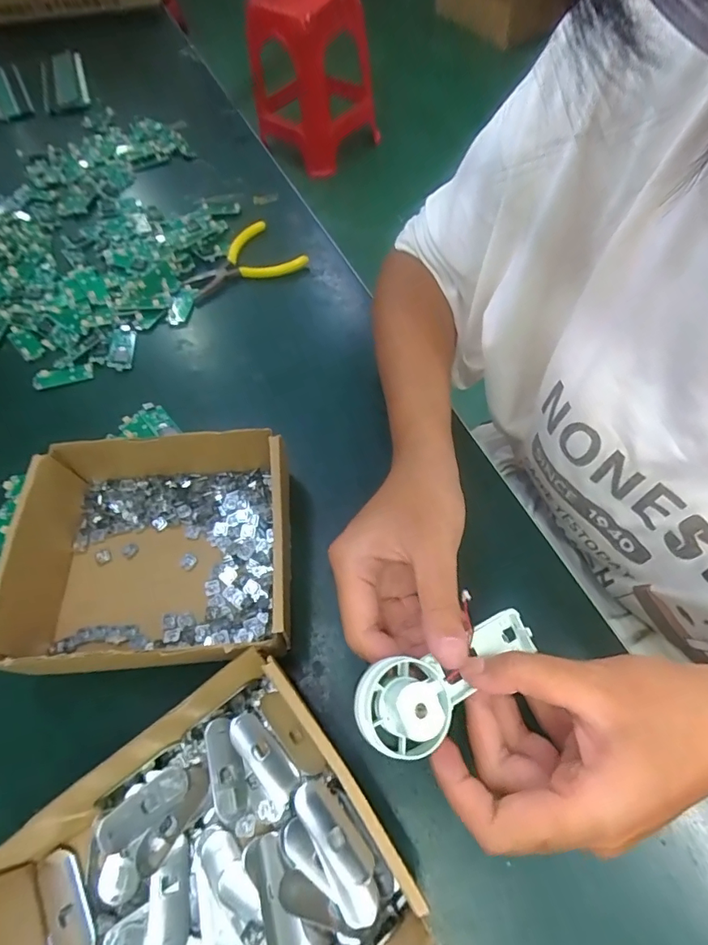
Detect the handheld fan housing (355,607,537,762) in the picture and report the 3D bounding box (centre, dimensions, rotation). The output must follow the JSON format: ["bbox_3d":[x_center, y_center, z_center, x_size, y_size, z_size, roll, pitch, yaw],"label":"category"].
[{"bbox_3d":[0.043,0.092,0.217,0.093,0.025,0.036,-15,56,-35],"label":"handheld fan housing"}]

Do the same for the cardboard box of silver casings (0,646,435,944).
[{"bbox_3d":[-0.076,0.192,0.222,0.167,0.053,0.152,-34,63,-16],"label":"cardboard box of silver casings"}]

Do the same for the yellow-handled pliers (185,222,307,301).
[{"bbox_3d":[-0.116,-0.215,0.486,0.114,0.018,0.081,-38,65,-18],"label":"yellow-handled pliers"}]

